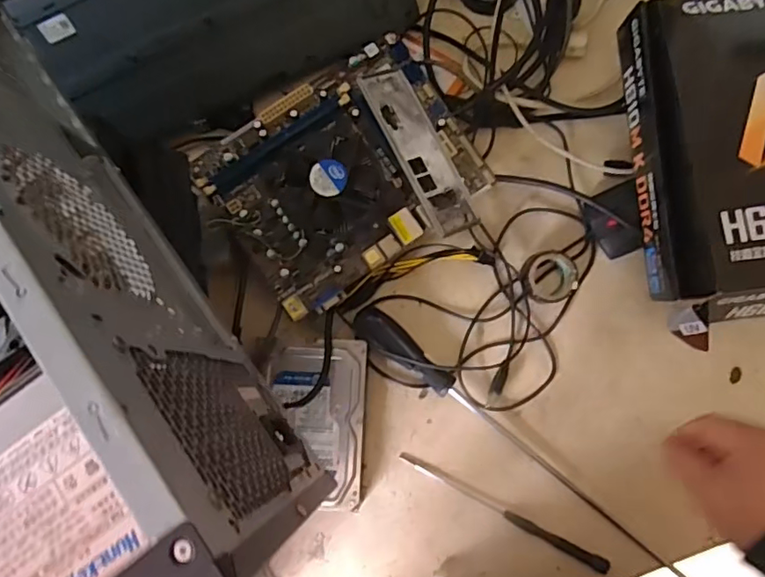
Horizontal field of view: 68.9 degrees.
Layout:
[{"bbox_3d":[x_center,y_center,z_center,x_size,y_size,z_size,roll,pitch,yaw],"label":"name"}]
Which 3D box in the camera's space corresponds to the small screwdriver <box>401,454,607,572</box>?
[{"bbox_3d":[0.103,0.193,0.484,0.192,0.008,0.013,27,84,8],"label":"small screwdriver"}]

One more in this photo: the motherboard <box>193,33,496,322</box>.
[{"bbox_3d":[-0.031,-0.099,0.482,0.216,0.066,0.168,-33,80,-1],"label":"motherboard"}]

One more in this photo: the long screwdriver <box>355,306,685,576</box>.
[{"bbox_3d":[0.128,0.148,0.472,0.397,0.030,0.027,41,87,9],"label":"long screwdriver"}]

